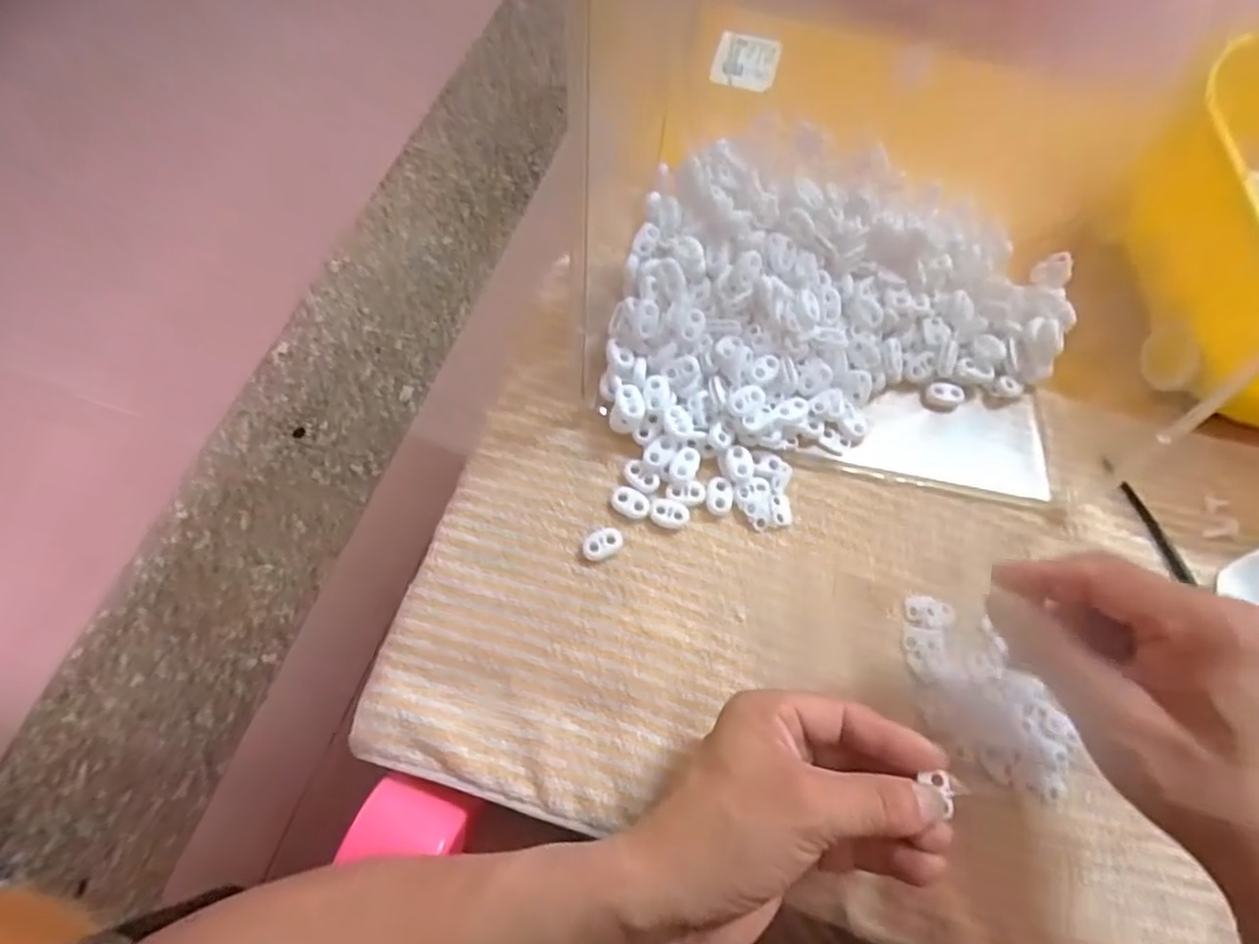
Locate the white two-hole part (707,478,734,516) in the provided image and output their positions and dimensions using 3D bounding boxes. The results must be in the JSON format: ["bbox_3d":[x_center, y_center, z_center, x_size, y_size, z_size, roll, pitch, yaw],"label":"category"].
[{"bbox_3d":[0.052,0.014,0.381,0.015,0.004,0.022,8,68,1],"label":"white two-hole part"}]

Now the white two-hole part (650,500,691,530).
[{"bbox_3d":[0.023,0.024,0.378,0.021,0.004,0.015,9,68,1],"label":"white two-hole part"}]

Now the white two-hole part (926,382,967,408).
[{"bbox_3d":[0.193,-0.048,0.409,0.021,0.009,0.014,11,68,2],"label":"white two-hole part"}]

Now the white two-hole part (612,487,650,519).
[{"bbox_3d":[0.001,0.017,0.380,0.023,0.005,0.015,30,70,9],"label":"white two-hole part"}]

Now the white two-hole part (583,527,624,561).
[{"bbox_3d":[-0.015,0.040,0.372,0.023,0.007,0.015,-24,71,-11],"label":"white two-hole part"}]

